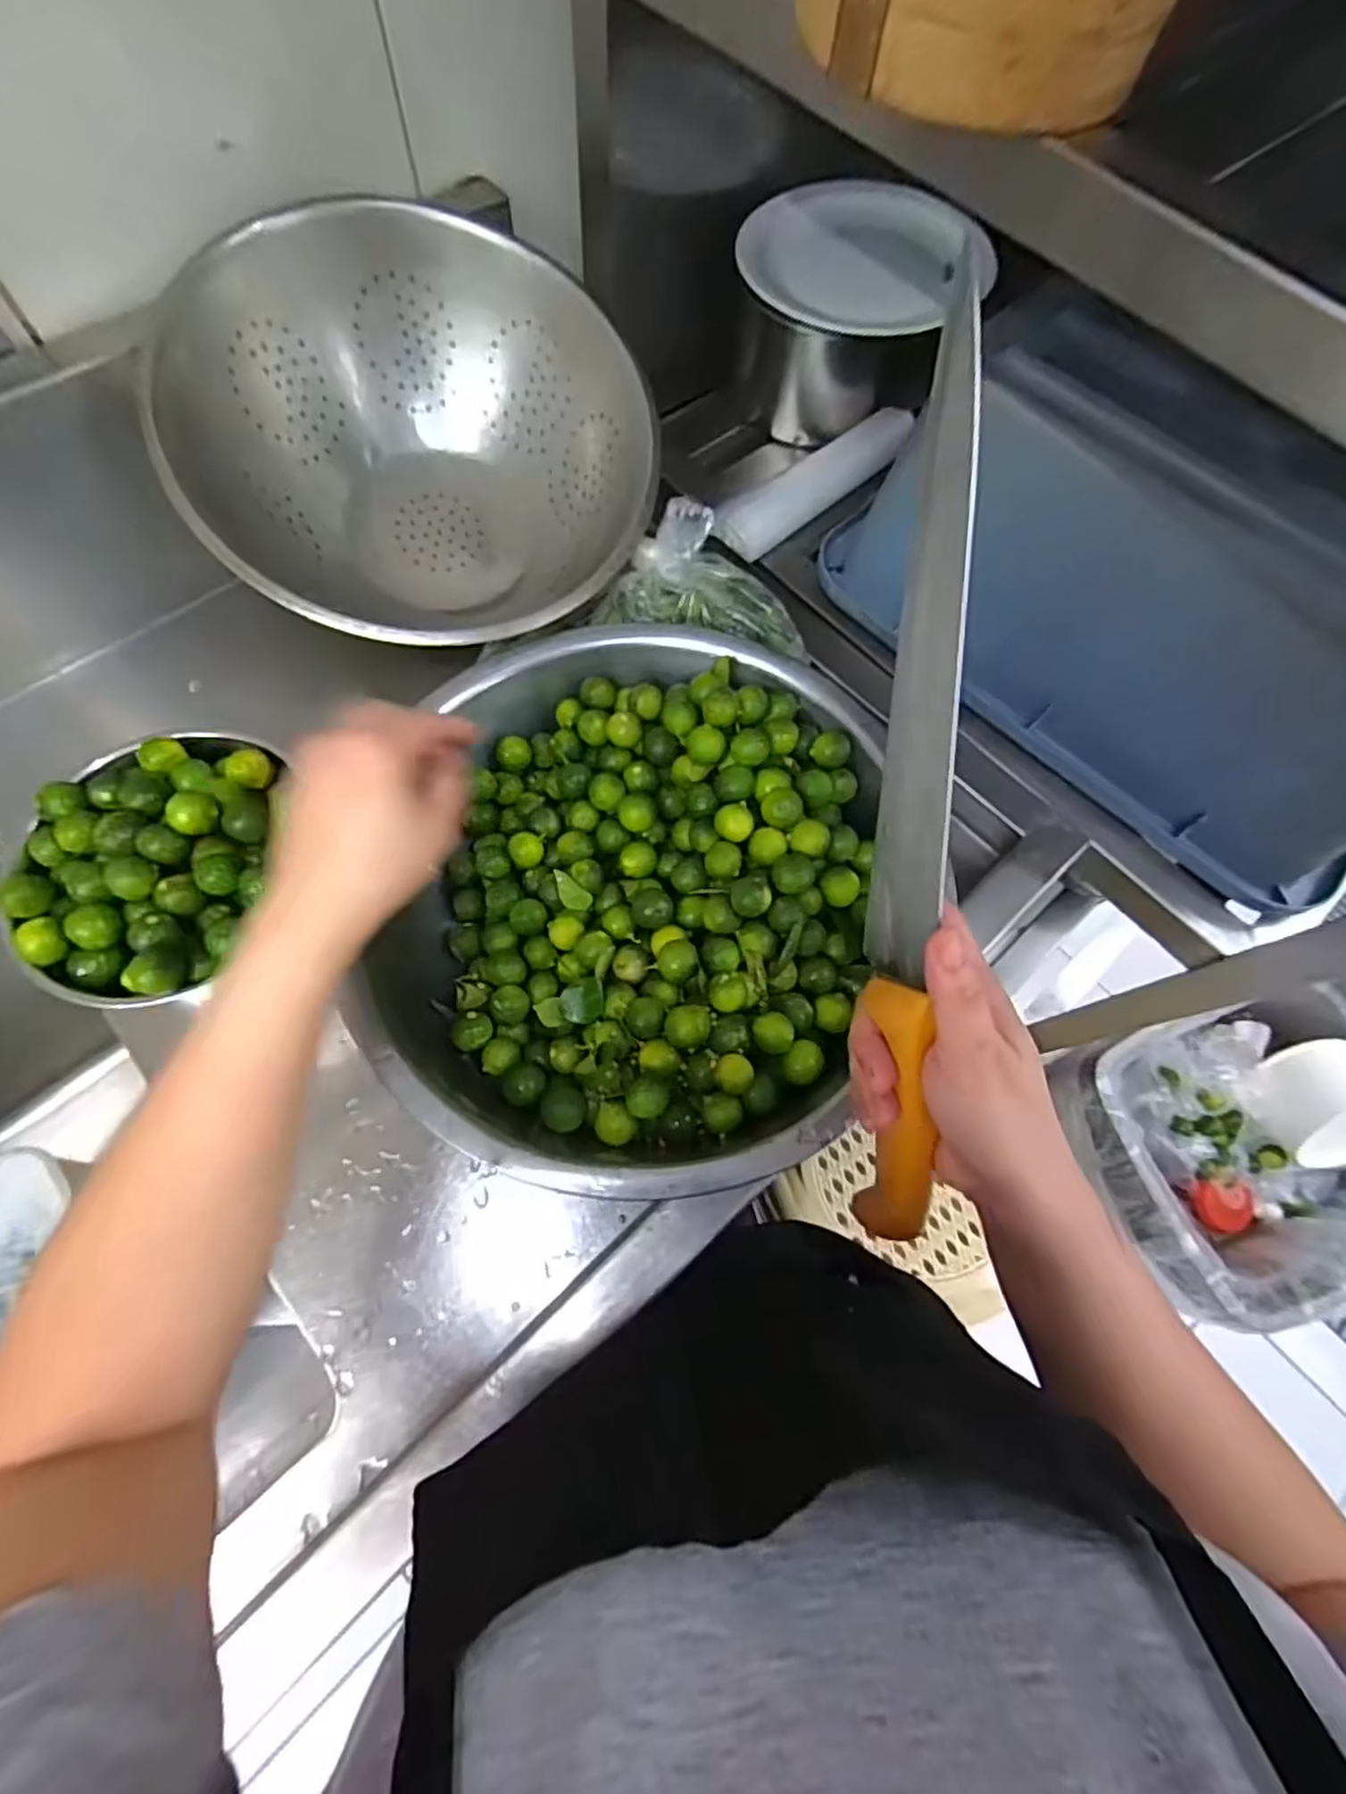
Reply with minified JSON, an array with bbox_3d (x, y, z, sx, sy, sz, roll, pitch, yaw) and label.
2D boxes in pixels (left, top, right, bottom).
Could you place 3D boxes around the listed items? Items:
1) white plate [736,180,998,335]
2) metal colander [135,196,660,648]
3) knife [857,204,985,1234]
[{"bbox_3d":[0.185,-0.599,0.642,0.214,0.025,0.242,23,69,6],"label":"white plate"},{"bbox_3d":[-0.189,-0.330,0.520,0.315,0.161,0.306,-25,99,-16],"label":"metal colander"},{"bbox_3d":[0.092,-0.011,0.272,0.016,0.048,0.363,-5,111,-5],"label":"knife"}]

